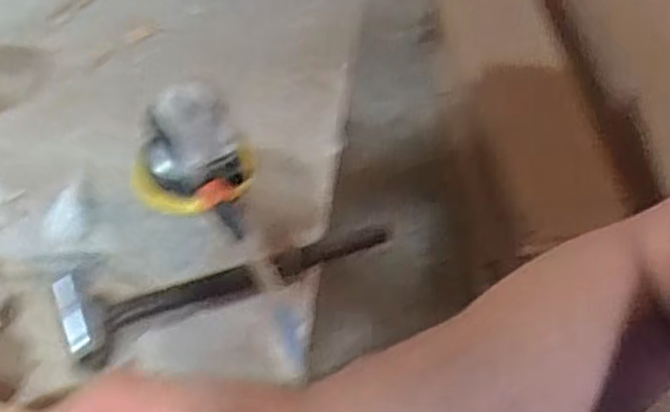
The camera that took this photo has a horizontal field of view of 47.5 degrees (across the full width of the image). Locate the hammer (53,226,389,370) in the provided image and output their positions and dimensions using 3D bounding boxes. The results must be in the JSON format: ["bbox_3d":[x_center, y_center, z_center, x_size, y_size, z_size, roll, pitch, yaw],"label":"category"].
[{"bbox_3d":[-0.093,0.058,0.673,0.286,0.022,0.084,-17,49,-16],"label":"hammer"}]

